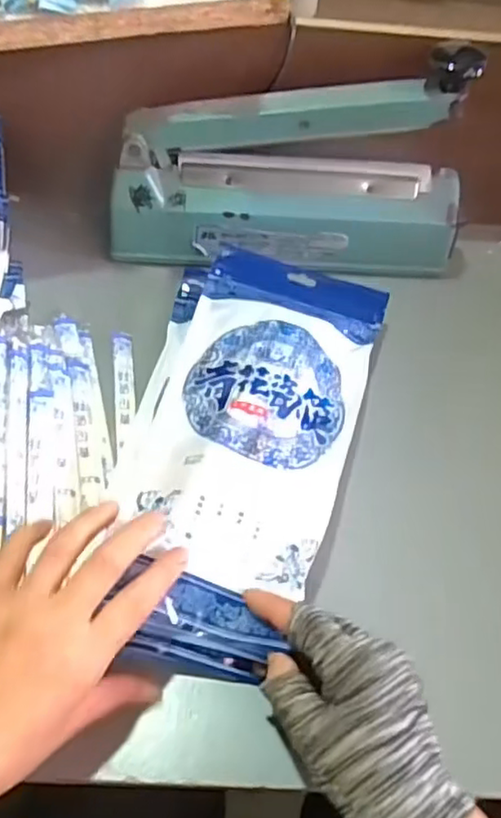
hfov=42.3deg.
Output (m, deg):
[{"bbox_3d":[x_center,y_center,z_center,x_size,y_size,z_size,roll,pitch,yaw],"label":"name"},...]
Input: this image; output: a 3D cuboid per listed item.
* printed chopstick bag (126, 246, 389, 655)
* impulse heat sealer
[{"bbox_3d":[0.007,0.001,0.460,0.136,0.026,0.309,19,54,-1],"label":"printed chopstick bag"},{"bbox_3d":[0.035,-0.196,0.539,0.303,0.167,0.060,3,56,-3],"label":"impulse heat sealer"}]

